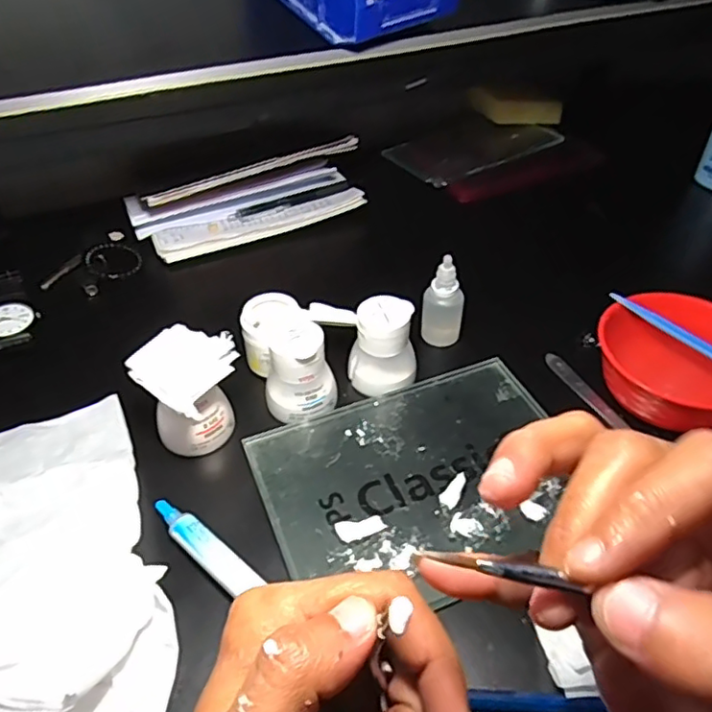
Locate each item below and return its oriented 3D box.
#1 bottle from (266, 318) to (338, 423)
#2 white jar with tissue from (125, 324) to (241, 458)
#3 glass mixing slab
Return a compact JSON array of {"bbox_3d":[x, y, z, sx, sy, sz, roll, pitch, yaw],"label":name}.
[{"bbox_3d":[-0.039,0.011,0.412,0.047,0.057,0.040,-6,45,-6],"label":"bottle"},{"bbox_3d":[-0.110,0.026,0.386,0.055,0.063,0.062,14,46,14],"label":"white jar with tissue"},{"bbox_3d":[0.044,0.073,0.383,0.198,0.011,0.144,-18,47,-17],"label":"glass mixing slab"}]

